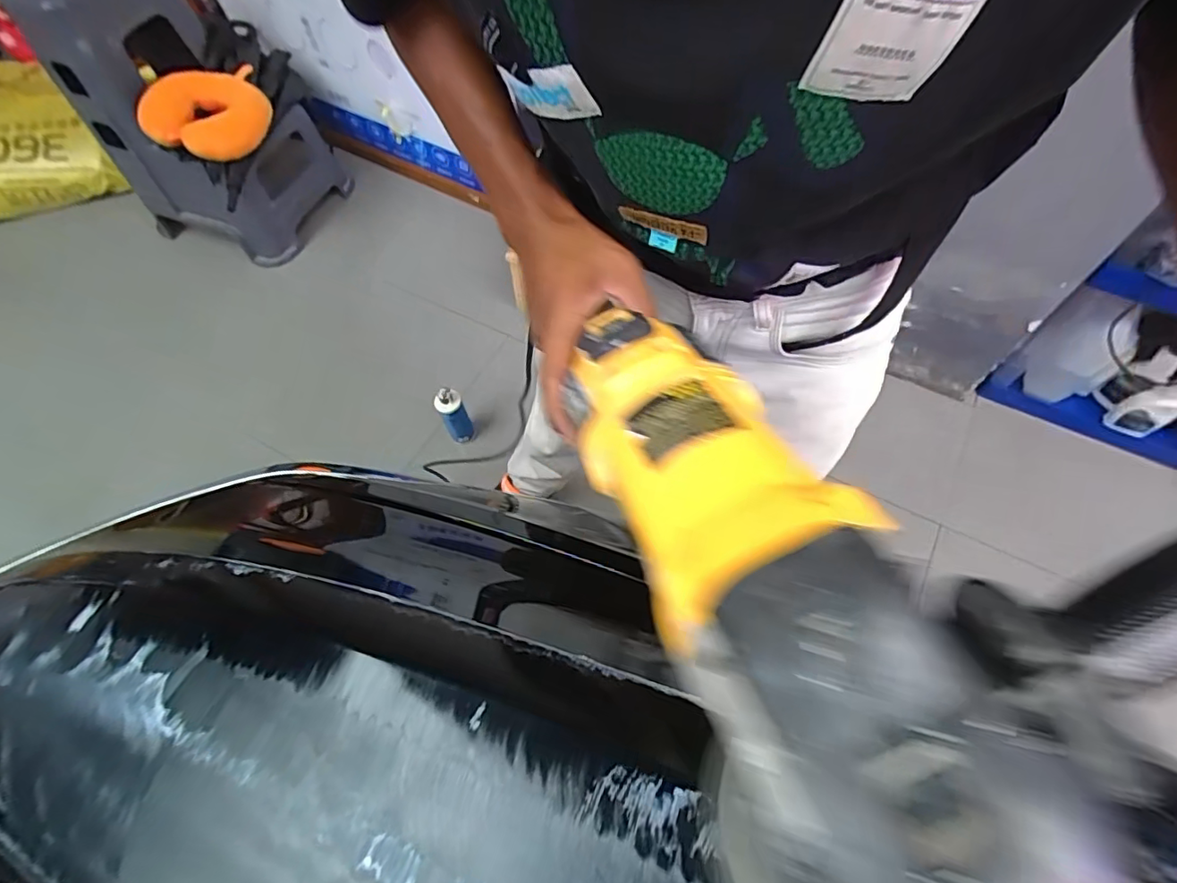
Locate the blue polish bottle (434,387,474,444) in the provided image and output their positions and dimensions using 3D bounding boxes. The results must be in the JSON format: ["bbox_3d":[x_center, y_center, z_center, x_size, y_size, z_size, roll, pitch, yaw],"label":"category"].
[{"bbox_3d":[-0.322,-0.058,1.356,0.060,0.197,0.060,-1,62,3],"label":"blue polish bottle"}]

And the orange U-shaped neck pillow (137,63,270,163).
[{"bbox_3d":[-1.001,-0.860,1.468,0.290,0.125,0.262,-19,62,-7],"label":"orange U-shaped neck pillow"}]

